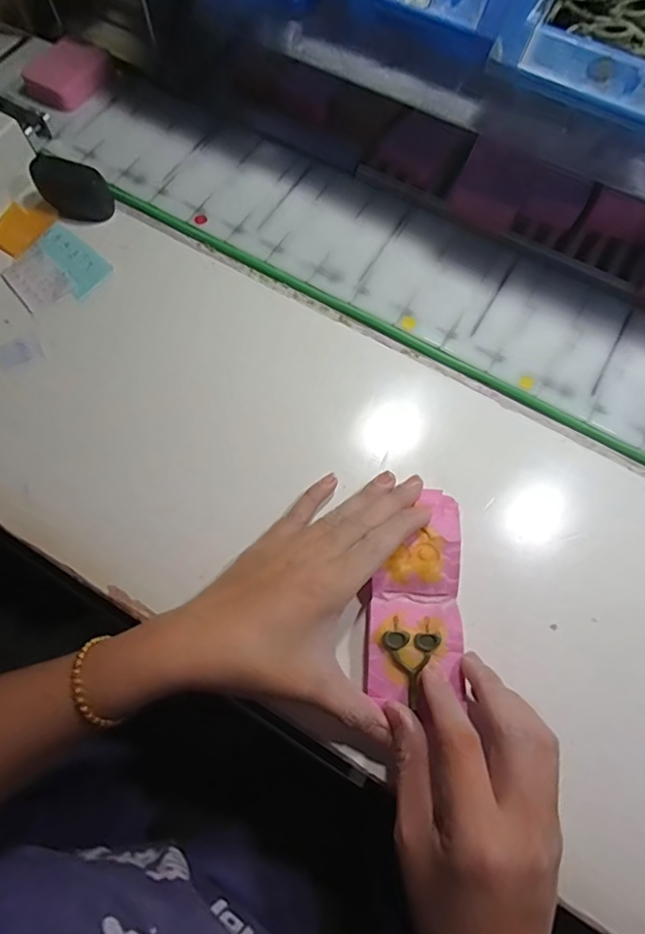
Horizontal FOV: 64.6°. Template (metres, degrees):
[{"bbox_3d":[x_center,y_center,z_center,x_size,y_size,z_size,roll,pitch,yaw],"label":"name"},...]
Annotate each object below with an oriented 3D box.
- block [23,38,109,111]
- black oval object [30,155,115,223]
[{"bbox_3d":[-0.223,-0.345,0.449,0.043,0.022,0.071,30,72,10],"label":"block"},{"bbox_3d":[-0.206,-0.225,0.408,0.062,0.037,0.032,23,71,7],"label":"black oval object"}]

